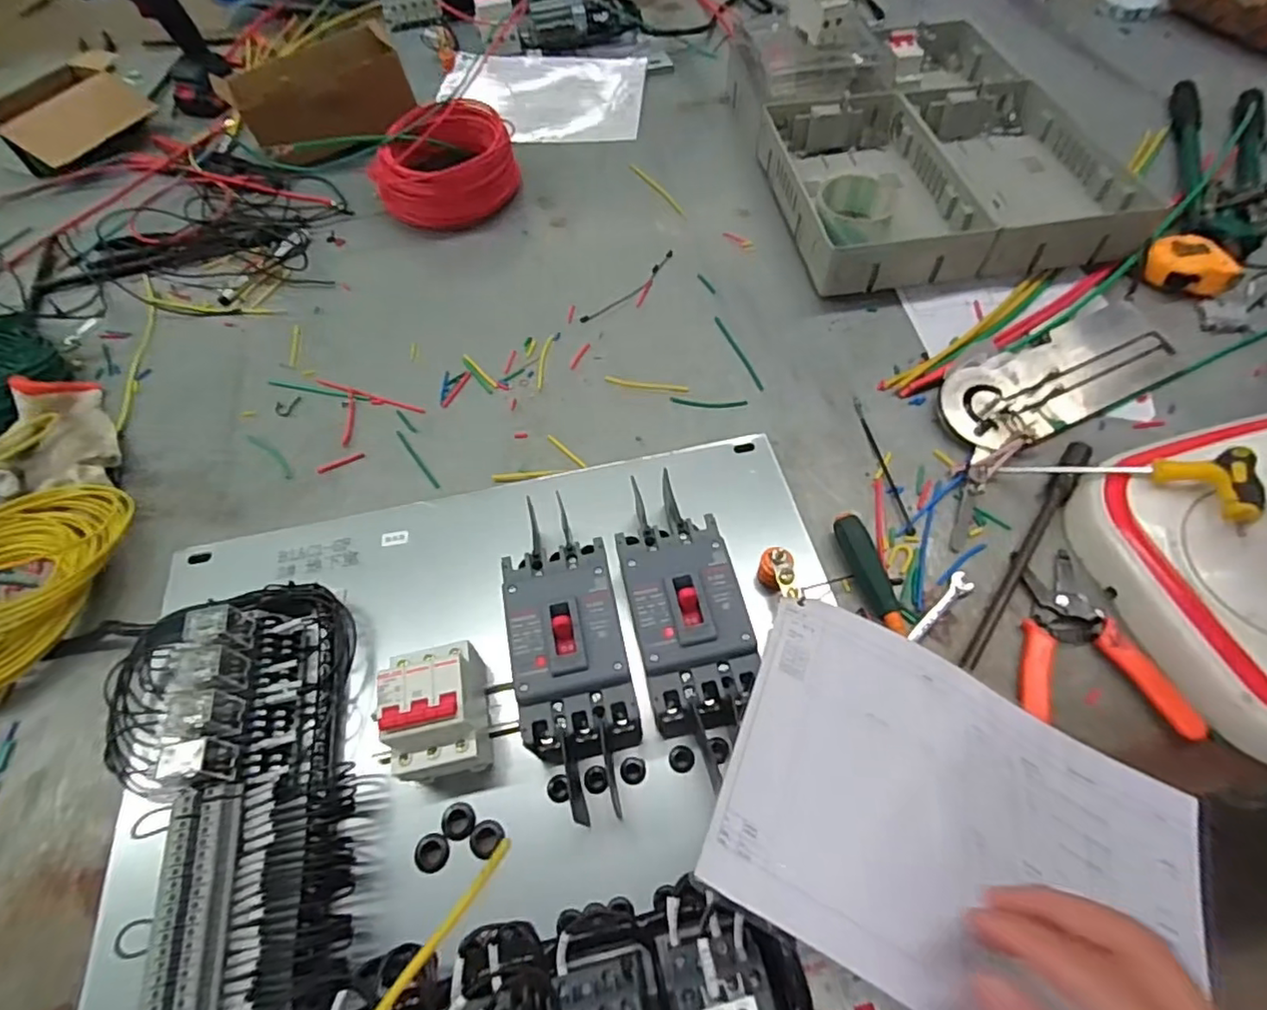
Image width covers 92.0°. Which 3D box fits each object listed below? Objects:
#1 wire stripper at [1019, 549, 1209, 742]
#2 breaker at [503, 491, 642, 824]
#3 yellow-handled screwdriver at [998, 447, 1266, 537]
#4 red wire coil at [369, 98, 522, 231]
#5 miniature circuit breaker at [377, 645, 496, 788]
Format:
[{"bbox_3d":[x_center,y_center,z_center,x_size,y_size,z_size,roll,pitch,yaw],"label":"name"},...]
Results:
[{"bbox_3d":[0.331,0.094,0.450,0.103,0.012,0.134,3,57,6],"label":"wire stripper"},{"bbox_3d":[-0.045,0.100,0.431,0.080,0.074,0.211,-12,58,-4],"label":"breaker"},{"bbox_3d":[0.383,-0.022,0.477,0.070,0.027,0.159,-46,31,-22],"label":"yellow-handled screwdriver"},{"bbox_3d":[-0.237,-0.434,0.776,0.155,0.102,0.133,21,61,17],"label":"red wire coil"},{"bbox_3d":[-0.130,0.136,0.409,0.052,0.078,0.078,-12,57,-3],"label":"miniature circuit breaker"}]

